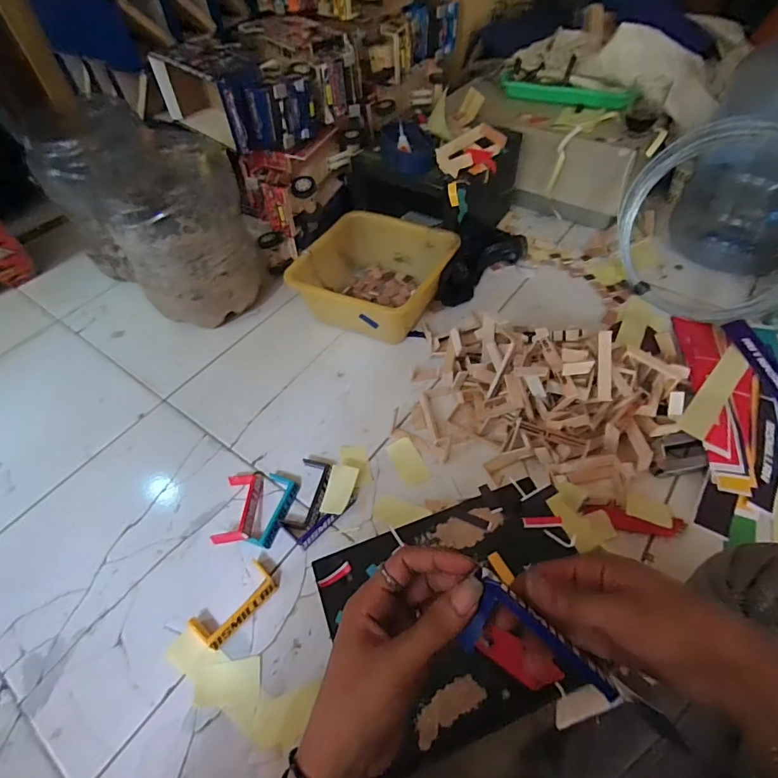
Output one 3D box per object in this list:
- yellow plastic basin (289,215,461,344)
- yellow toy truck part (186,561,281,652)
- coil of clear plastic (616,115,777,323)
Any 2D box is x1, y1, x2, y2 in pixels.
[{"bbox_3d":[-0.023,-0.224,0.932,0.269,0.115,0.252,16,55,18],"label":"yellow plastic basin"},{"bbox_3d":[-0.204,0.285,0.611,0.052,0.017,0.108,34,61,28],"label":"yellow toy truck part"},{"bbox_3d":[0.598,-0.294,0.828,0.066,0.340,0.343,-23,97,-39],"label":"coil of clear plastic"}]

